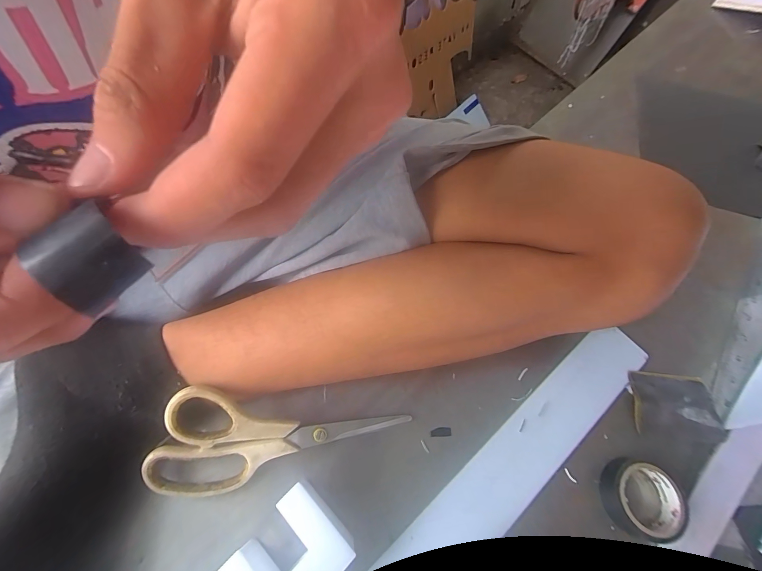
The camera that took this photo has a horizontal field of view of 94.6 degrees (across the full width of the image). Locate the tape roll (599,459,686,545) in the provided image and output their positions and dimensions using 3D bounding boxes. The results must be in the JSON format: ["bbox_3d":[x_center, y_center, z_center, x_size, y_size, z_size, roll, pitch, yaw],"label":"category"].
[{"bbox_3d":[0.198,0.161,0.264,0.052,0.018,0.051,2,66,-5],"label":"tape roll"}]

